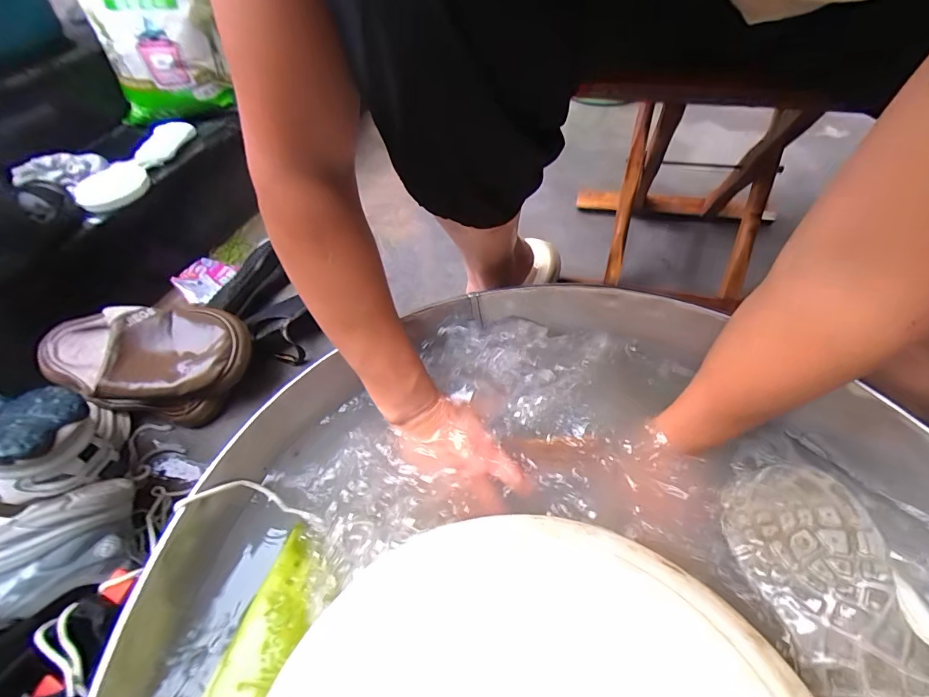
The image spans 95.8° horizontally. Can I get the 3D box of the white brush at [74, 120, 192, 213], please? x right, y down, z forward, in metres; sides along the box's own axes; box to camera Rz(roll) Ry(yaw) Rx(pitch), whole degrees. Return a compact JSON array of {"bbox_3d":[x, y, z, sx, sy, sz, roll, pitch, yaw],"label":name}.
[{"bbox_3d":[-0.580,-0.330,0.748,0.074,0.046,0.245,14,57,19],"label":"white brush"}]

